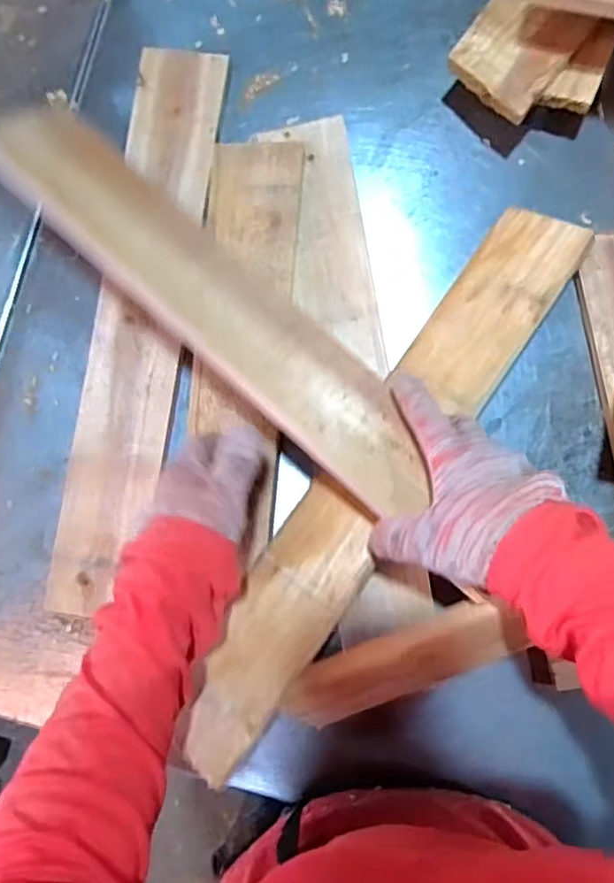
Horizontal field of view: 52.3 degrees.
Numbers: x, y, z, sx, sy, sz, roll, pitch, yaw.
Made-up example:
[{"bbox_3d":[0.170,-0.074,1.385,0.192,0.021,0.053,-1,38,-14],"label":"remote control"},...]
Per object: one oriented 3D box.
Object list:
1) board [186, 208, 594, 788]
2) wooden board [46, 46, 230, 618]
[{"bbox_3d":[0.058,0.023,0.477,0.073,0.032,0.494,35,83,5],"label":"board"},{"bbox_3d":[-0.145,-0.097,0.544,0.081,0.026,0.492,10,87,4],"label":"wooden board"}]

